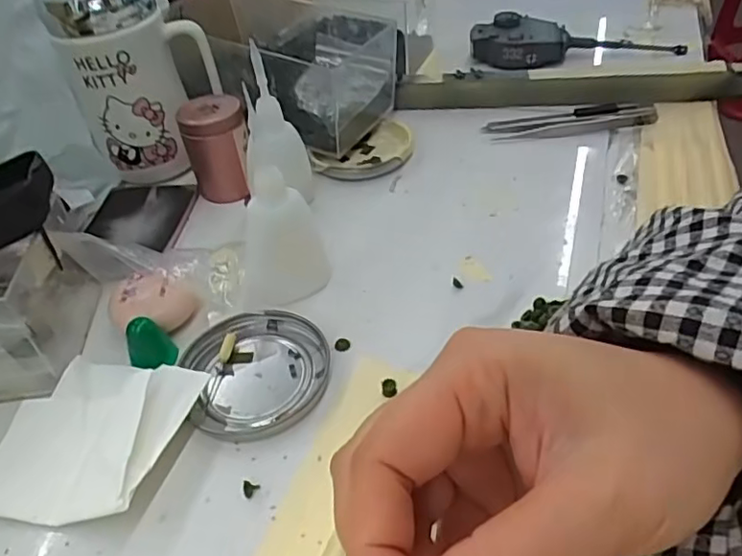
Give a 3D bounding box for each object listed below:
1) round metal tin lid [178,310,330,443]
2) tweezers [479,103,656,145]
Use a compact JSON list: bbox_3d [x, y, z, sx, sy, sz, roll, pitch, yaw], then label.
[{"bbox_3d":[-0.059,0.047,0.318,0.074,0.010,0.075,-3,42,3],"label":"round metal tin lid"},{"bbox_3d":[0.157,-0.124,0.477,0.131,0.012,0.033,-4,42,1],"label":"tweezers"}]

